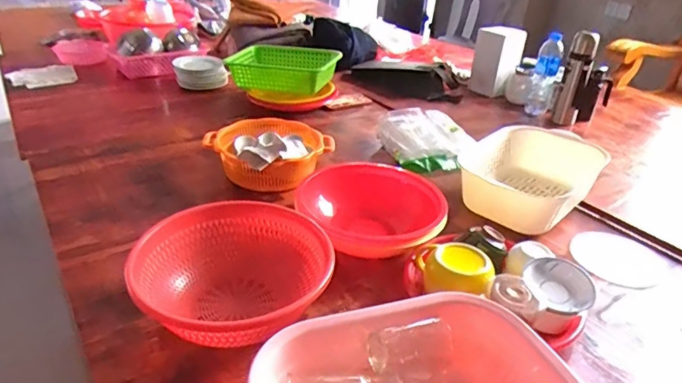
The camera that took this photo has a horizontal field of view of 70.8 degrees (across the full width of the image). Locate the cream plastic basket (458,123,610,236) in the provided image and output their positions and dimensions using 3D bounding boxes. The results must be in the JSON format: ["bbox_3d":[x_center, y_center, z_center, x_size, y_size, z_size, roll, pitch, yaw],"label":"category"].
[{"bbox_3d":[0.382,-0.034,0.971,0.226,0.104,0.277,22,34,28],"label":"cream plastic basket"}]

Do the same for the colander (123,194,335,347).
[{"bbox_3d":[-0.144,0.119,0.649,0.251,0.090,0.254,-14,35,-29],"label":"colander"}]

